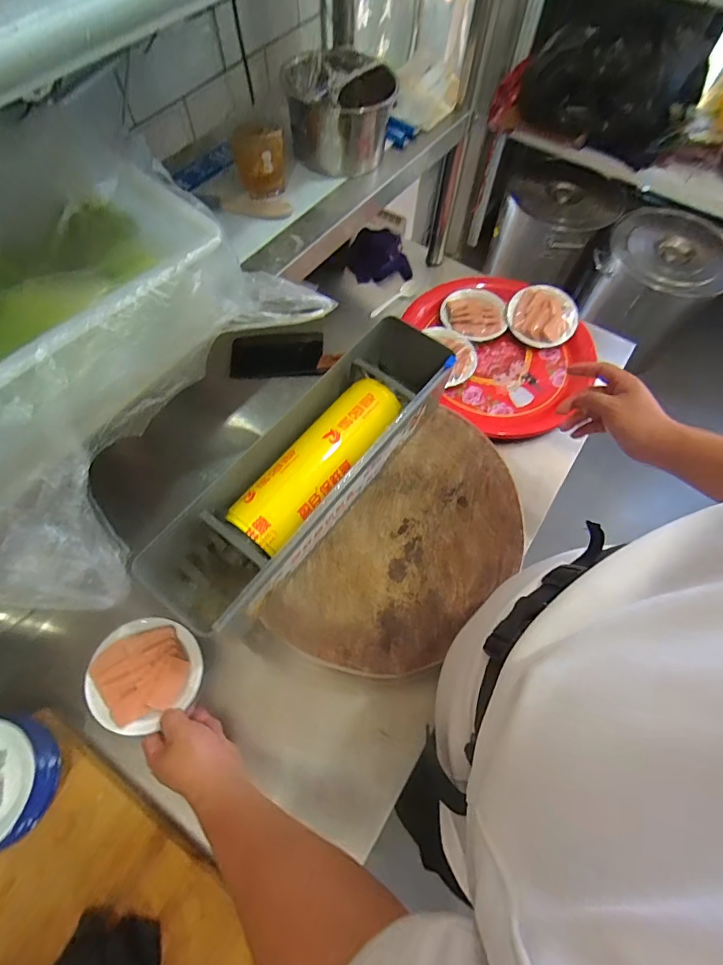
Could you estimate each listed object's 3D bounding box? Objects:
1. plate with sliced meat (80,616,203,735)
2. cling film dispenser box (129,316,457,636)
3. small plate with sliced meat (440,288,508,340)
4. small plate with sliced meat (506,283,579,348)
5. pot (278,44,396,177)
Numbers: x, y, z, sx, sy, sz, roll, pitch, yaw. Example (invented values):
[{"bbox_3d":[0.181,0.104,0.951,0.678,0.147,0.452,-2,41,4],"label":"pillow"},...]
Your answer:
[{"bbox_3d":[-0.276,0.242,0.565,0.132,0.028,0.123,1,65,-1],"label":"plate with sliced meat"},{"bbox_3d":[-0.061,-0.024,0.600,0.139,0.125,0.474,36,69,14],"label":"cling film dispenser box"},{"bbox_3d":[0.226,-0.340,0.898,0.129,0.022,0.129,1,65,-1],"label":"small plate with sliced meat"},{"bbox_3d":[0.362,-0.334,0.887,0.131,0.051,0.130,1,65,-1],"label":"small plate with sliced meat"},{"bbox_3d":[-0.029,-0.500,0.614,0.131,0.103,0.127,10,65,3],"label":"pot"}]

